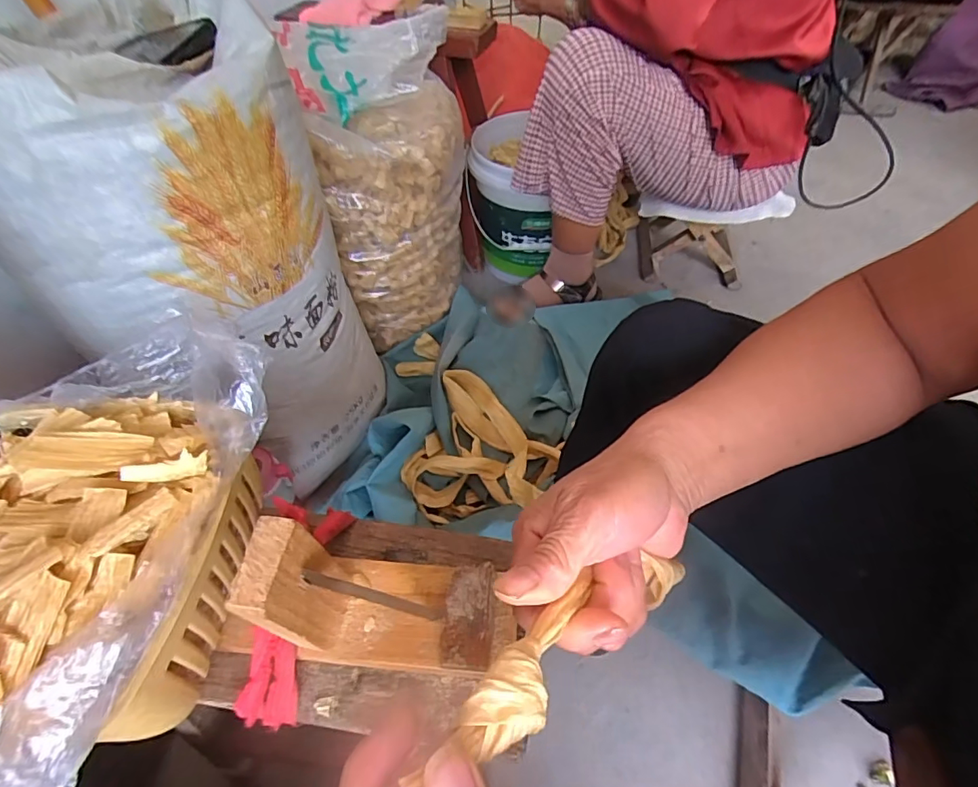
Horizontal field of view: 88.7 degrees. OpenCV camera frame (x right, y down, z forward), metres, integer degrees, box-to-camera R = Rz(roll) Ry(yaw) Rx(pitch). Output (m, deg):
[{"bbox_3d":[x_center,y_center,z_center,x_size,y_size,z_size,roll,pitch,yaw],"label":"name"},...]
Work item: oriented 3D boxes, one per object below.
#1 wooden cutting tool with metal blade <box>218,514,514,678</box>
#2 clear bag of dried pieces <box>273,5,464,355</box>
[{"bbox_3d":[-0.050,0.104,0.271,0.125,0.106,0.060,2,50,2],"label":"wooden cutting tool with metal blade"},{"bbox_3d":[-0.154,-0.339,0.829,0.238,0.401,0.245,-18,52,-14],"label":"clear bag of dried pieces"}]

